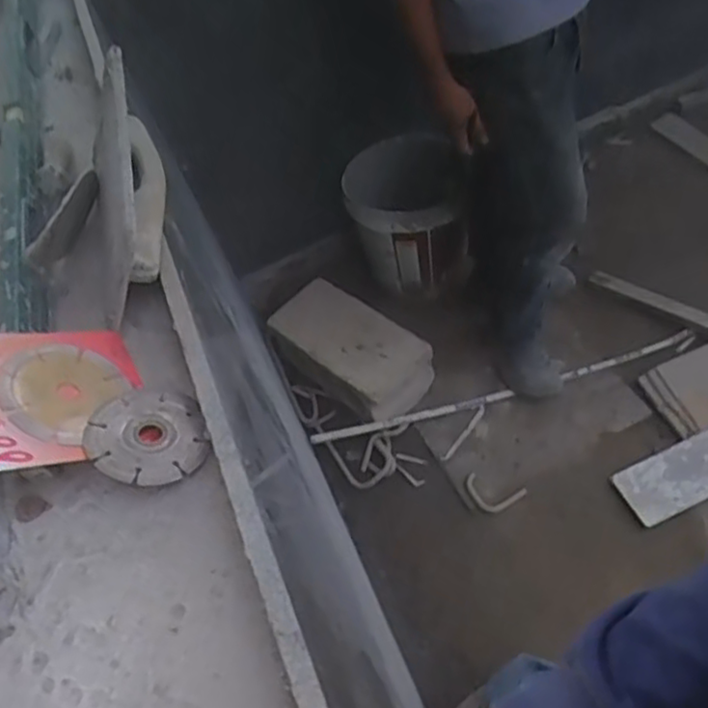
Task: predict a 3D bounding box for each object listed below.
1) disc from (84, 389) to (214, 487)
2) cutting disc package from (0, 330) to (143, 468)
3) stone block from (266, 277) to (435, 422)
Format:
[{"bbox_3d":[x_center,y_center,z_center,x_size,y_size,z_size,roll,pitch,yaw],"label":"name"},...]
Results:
[{"bbox_3d":[-0.172,0.068,0.581,0.099,0.012,0.093,8,46,-8],"label":"disc"},{"bbox_3d":[-0.261,0.029,0.572,0.177,0.011,0.134,-4,53,-43],"label":"cutting disc package"},{"bbox_3d":[-0.005,0.002,1.625,0.364,0.210,0.204,26,64,30],"label":"stone block"}]

